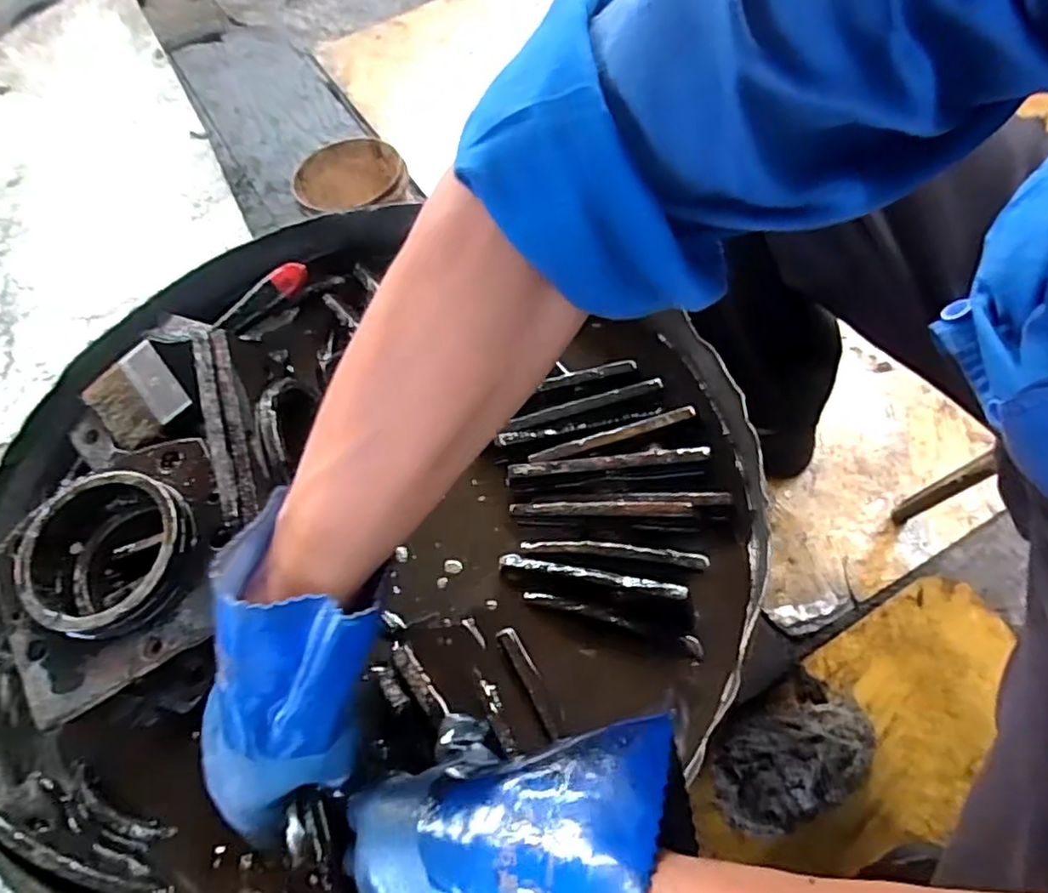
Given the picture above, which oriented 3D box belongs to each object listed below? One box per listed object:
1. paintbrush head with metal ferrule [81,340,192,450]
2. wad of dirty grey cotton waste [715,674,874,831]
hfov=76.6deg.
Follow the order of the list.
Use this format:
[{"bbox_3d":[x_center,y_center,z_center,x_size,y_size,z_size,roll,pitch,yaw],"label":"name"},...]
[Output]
[{"bbox_3d":[-0.314,-0.041,0.538,0.069,0.008,0.068,-44,85,-2],"label":"paintbrush head with metal ferrule"},{"bbox_3d":[0.284,0.325,0.702,0.187,0.056,0.111,-31,63,-13],"label":"wad of dirty grey cotton waste"}]

